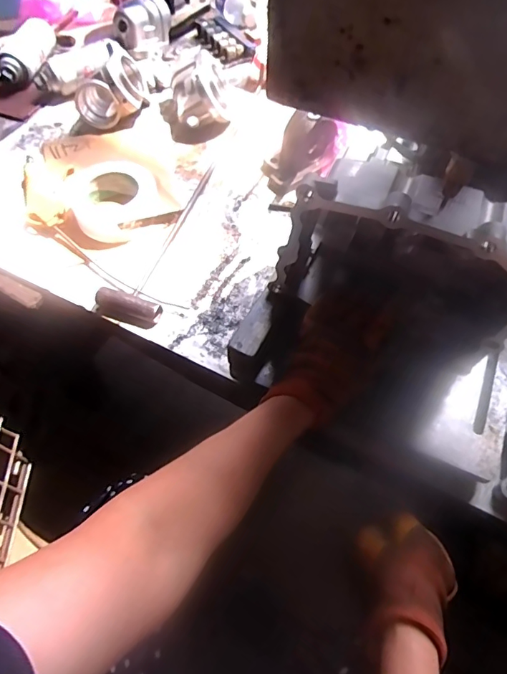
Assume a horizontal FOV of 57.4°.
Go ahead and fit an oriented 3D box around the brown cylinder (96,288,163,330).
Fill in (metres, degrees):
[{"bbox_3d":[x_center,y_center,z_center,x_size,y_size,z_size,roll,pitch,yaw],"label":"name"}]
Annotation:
[{"bbox_3d":[-0.161,-0.035,0.586,0.085,0.023,0.031,18,60,9],"label":"brown cylinder"}]

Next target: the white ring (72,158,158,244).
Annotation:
[{"bbox_3d":[-0.200,-0.198,0.667,0.122,0.045,0.123,-21,62,-14],"label":"white ring"}]

